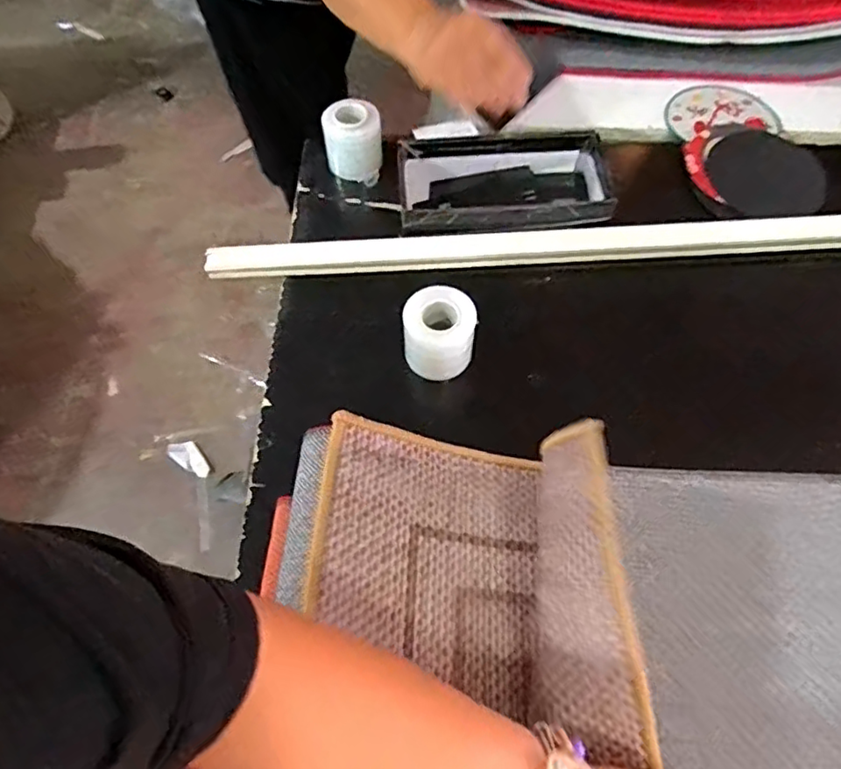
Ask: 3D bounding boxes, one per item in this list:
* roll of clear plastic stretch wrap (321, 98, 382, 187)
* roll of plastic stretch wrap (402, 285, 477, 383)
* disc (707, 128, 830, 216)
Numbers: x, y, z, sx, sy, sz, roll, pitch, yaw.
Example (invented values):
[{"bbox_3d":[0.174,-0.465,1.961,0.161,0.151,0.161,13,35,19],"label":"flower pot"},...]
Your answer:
[{"bbox_3d":[-0.078,-0.276,0.696,0.062,0.076,0.054,3,61,3],"label":"roll of clear plastic stretch wrap"},{"bbox_3d":[0.018,-0.047,0.561,0.063,0.066,0.060,-1,61,1],"label":"roll of plastic stretch wrap"},{"bbox_3d":[0.406,-0.255,0.710,0.134,0.010,0.134,-1,61,1],"label":"disc"}]

